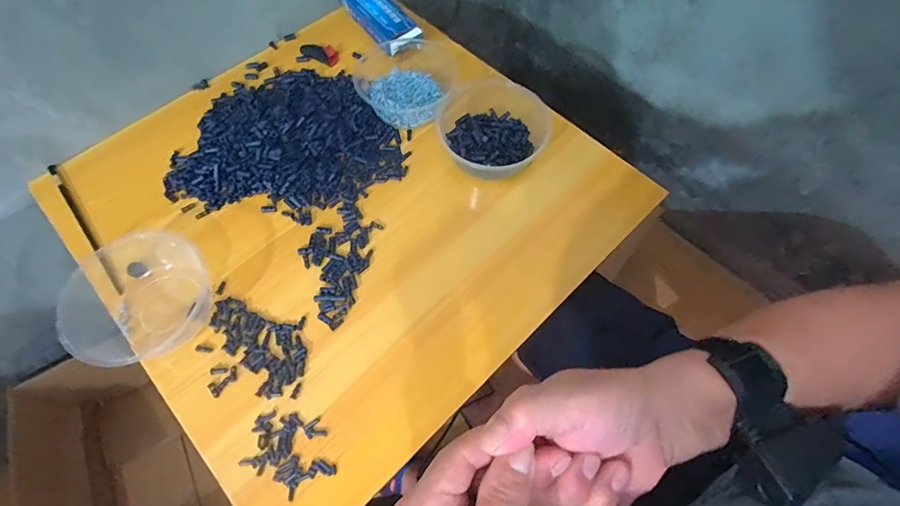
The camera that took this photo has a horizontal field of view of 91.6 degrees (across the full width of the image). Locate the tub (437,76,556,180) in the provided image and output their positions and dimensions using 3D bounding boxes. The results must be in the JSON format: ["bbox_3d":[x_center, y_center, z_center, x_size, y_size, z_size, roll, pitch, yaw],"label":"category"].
[{"bbox_3d":[0.056,-0.160,0.583,0.139,0.066,0.168,20,66,6],"label":"tub"}]

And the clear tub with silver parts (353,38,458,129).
[{"bbox_3d":[-0.066,-0.252,0.608,0.141,0.049,0.146,1,66,-2],"label":"clear tub with silver parts"}]

